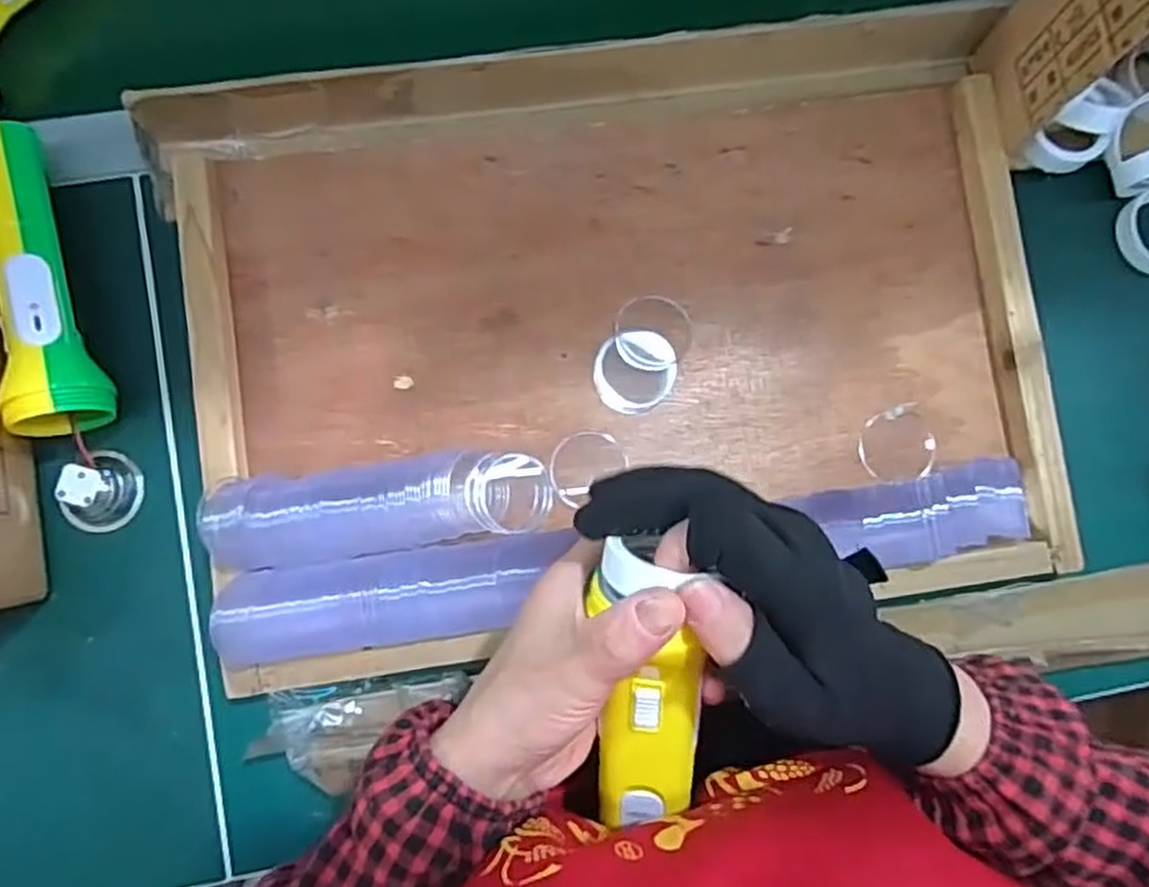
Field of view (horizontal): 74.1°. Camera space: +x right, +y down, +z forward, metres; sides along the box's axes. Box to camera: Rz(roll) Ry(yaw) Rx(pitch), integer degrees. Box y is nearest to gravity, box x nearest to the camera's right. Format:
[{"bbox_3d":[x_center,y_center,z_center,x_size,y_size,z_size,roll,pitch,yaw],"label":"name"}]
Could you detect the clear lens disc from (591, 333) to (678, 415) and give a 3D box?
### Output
[{"bbox_3d":[0.036,-0.042,0.446,0.048,0.006,0.046,1,83,-5],"label":"clear lens disc"}]

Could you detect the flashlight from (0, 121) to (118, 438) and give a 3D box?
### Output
[{"bbox_3d":[-0.288,-0.086,0.408,0.042,0.045,0.163,-15,85,-6],"label":"flashlight"}]

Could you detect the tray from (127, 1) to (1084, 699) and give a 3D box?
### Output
[{"bbox_3d":[0.029,-0.063,0.438,0.481,0.044,0.333,-8,84,-6],"label":"tray"}]

